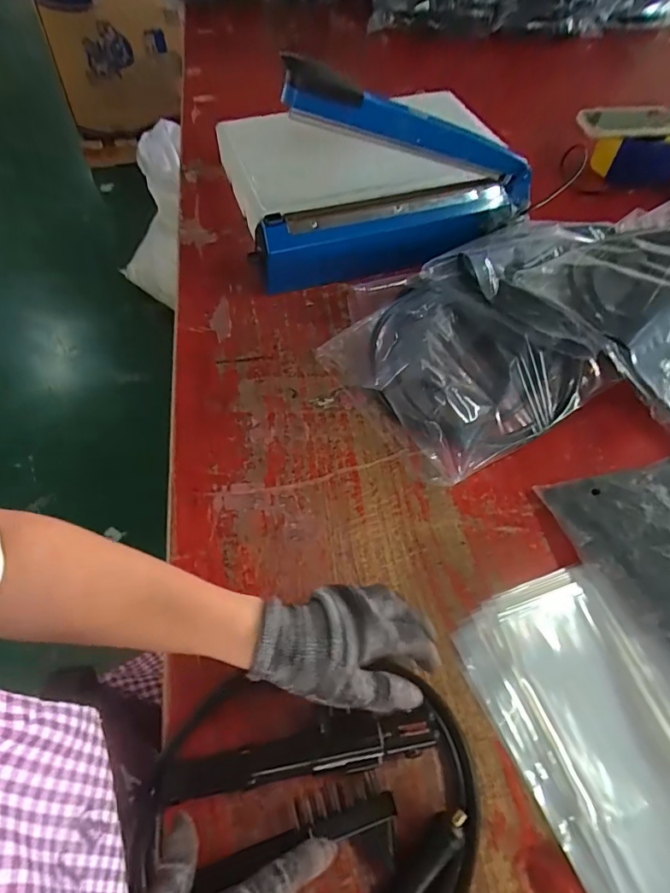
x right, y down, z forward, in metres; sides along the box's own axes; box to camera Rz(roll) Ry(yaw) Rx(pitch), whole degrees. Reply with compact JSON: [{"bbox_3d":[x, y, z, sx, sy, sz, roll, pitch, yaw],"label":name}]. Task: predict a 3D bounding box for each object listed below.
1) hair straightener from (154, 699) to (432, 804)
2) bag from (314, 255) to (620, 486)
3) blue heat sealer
[{"bbox_3d":[-0.025,0.227,0.354,0.201,0.023,0.037,-9,58,-7],"label":"hair straightener"},{"bbox_3d":[0.139,-0.109,0.564,0.244,0.057,0.266,-31,63,-19],"label":"bag"},{"bbox_3d":[0.088,-0.352,0.638,0.404,0.249,0.084,-15,59,-10],"label":"blue heat sealer"}]

